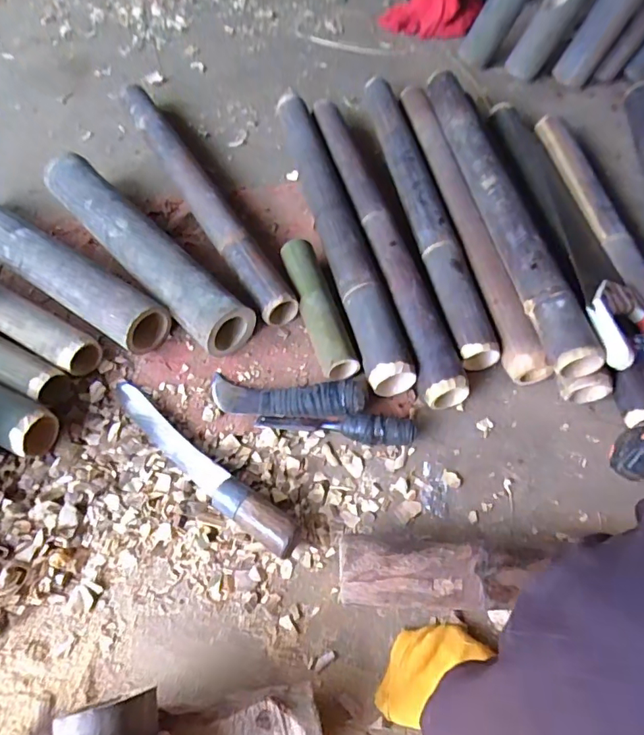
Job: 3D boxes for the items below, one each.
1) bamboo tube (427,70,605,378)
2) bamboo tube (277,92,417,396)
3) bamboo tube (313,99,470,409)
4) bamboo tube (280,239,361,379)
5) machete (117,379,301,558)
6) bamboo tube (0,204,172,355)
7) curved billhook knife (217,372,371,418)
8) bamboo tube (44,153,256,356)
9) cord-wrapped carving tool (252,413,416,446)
[{"bbox_3d":[0.263,-0.254,0.741,0.075,0.068,0.600,-6,59,-4],"label":"bamboo tube"},{"bbox_3d":[0.012,-0.263,0.806,0.063,0.055,0.677,-12,59,-7],"label":"bamboo tube"},{"bbox_3d":[0.083,-0.236,0.792,0.057,0.053,0.653,-12,59,-7],"label":"bamboo tube"},{"bbox_3d":[-0.007,-0.086,0.711,0.049,0.060,0.233,-15,60,-9],"label":"bamboo tube"},{"bbox_3d":[-0.158,0.111,0.598,0.328,0.036,0.046,35,64,19],"label":"machete"},{"bbox_3d":[-0.431,-0.160,0.755,0.481,0.087,0.074,30,63,17],"label":"bamboo tube"},{"bbox_3d":[-0.047,0.033,0.642,0.205,0.041,0.053,5,58,3],"label":"curved billhook knife"},{"bbox_3d":[-0.286,-0.184,0.765,0.079,0.091,0.477,-39,66,-21],"label":"bamboo tube"},{"bbox_3d":[0.018,0.073,0.621,0.204,0.039,0.042,2,58,1],"label":"cord-wrapped carving tool"}]

